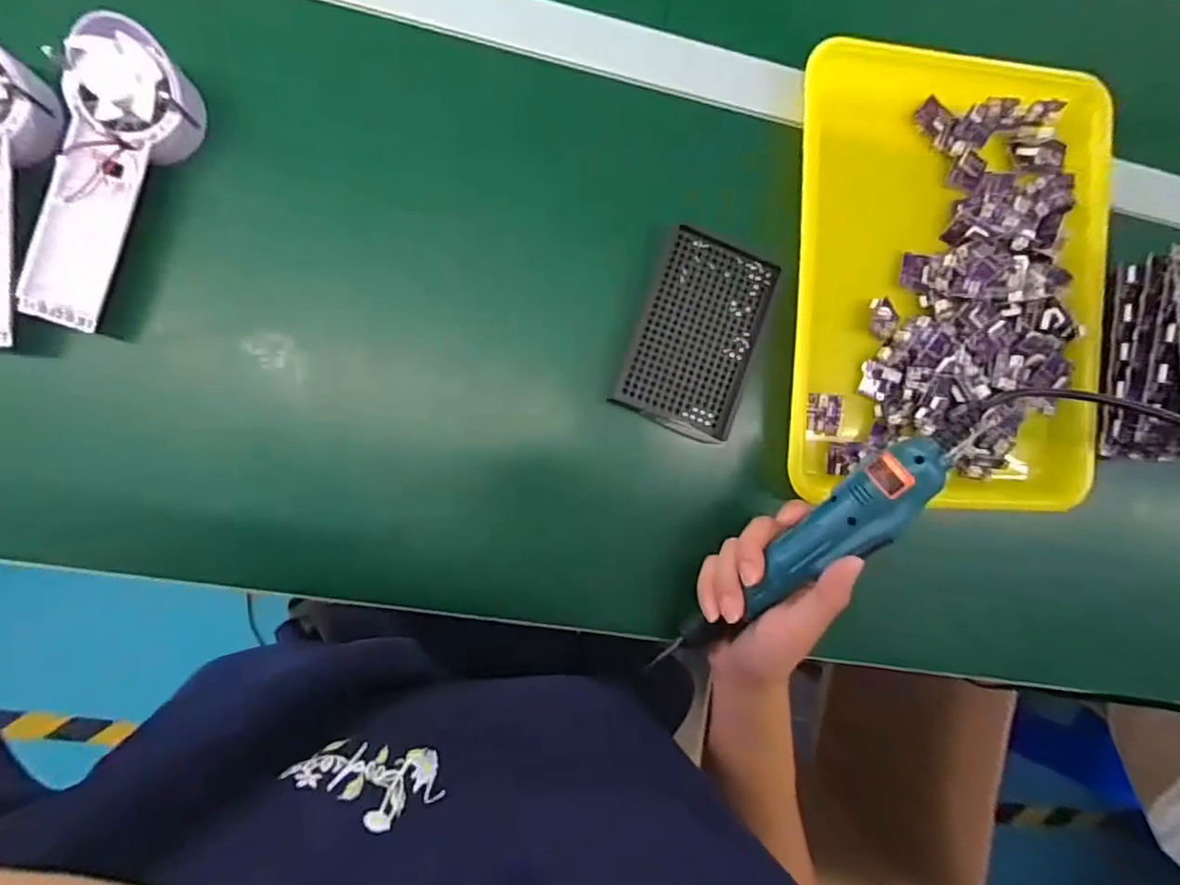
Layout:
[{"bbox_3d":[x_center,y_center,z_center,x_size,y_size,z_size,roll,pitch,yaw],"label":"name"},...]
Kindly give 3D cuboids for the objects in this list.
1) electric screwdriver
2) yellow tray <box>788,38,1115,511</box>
[{"bbox_3d":[0.136,0.071,0.381,0.033,0.037,0.197,42,110,-7],"label":"electric screwdriver"},{"bbox_3d":[0.270,-0.122,0.457,0.253,0.044,0.334,1,91,-9],"label":"yellow tray"}]

